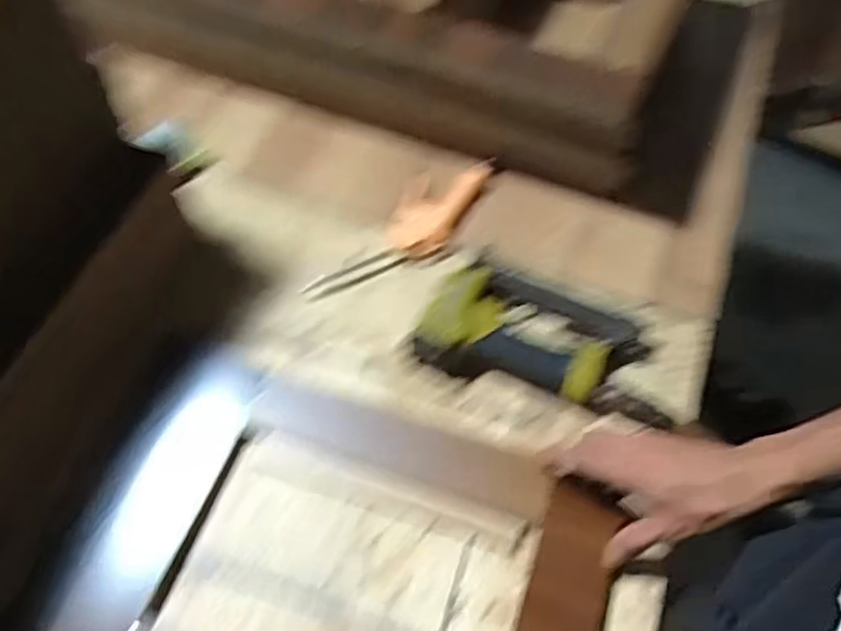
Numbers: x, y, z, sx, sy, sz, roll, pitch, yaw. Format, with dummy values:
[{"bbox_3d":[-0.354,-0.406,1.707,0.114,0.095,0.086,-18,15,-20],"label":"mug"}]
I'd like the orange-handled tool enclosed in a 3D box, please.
[{"bbox_3d":[-0.006,-0.088,0.725,0.075,0.017,0.243,35,65,19],"label":"orange-handled tool"}]

